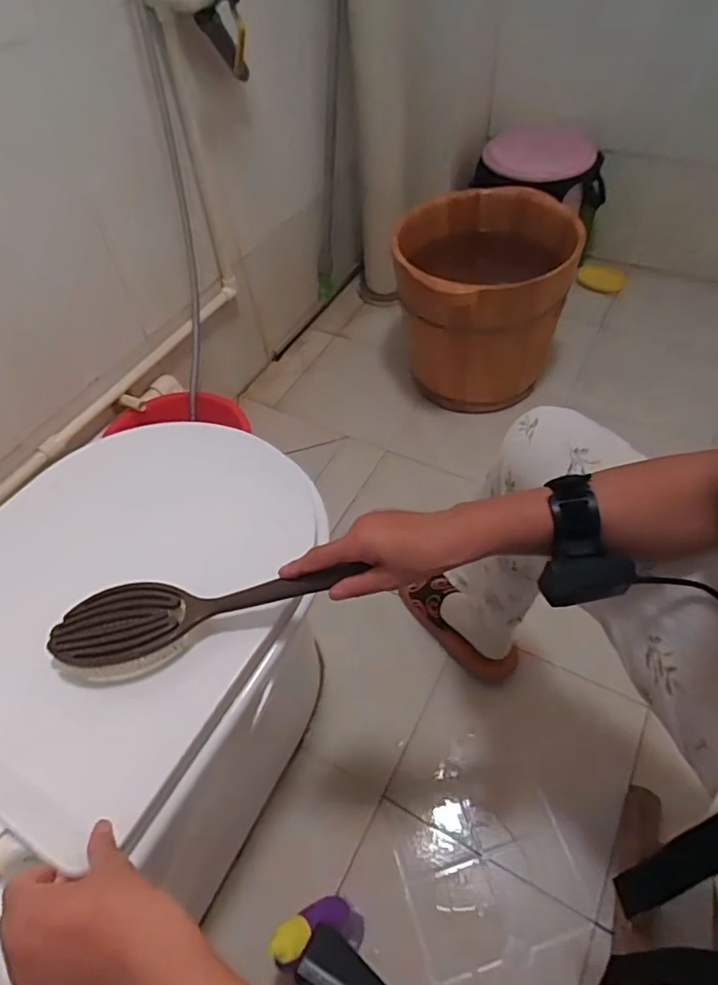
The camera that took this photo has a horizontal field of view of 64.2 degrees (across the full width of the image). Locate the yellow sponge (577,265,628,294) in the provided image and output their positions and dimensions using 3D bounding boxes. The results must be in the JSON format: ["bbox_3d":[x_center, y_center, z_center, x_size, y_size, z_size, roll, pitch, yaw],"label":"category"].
[{"bbox_3d":[0.671,-0.592,1.583,0.128,0.051,0.051,19,56,19],"label":"yellow sponge"}]

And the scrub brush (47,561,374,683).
[{"bbox_3d":[-0.143,0.104,0.509,0.252,0.032,0.074,-14,52,1],"label":"scrub brush"}]

